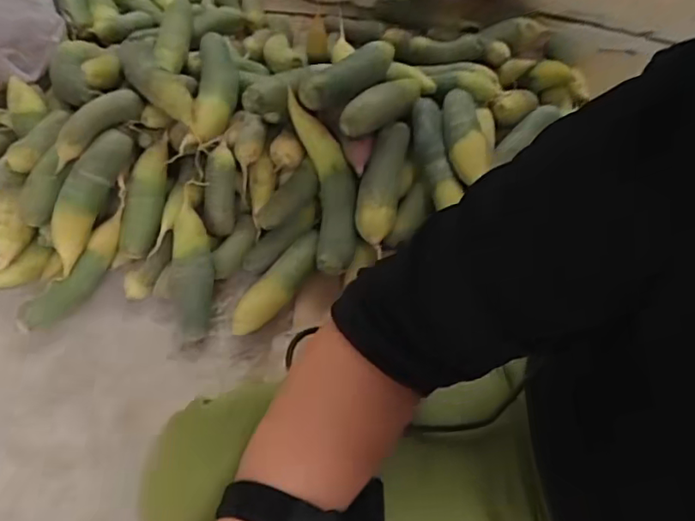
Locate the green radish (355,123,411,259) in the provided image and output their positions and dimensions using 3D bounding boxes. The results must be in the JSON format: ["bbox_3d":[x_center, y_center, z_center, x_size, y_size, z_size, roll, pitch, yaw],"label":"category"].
[{"bbox_3d":[0.055,-0.124,0.964,0.065,0.053,0.210,13,92,6],"label":"green radish"}]

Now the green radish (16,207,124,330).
[{"bbox_3d":[-0.435,0.014,0.947,0.048,0.062,0.233,38,85,22],"label":"green radish"}]

